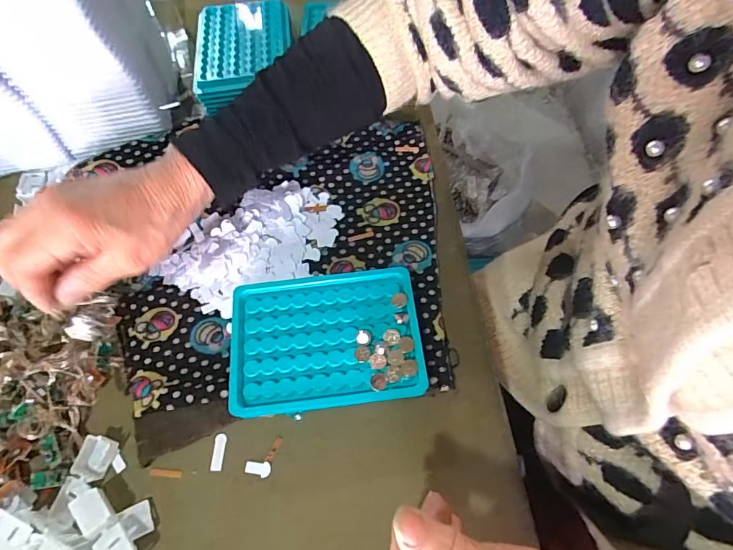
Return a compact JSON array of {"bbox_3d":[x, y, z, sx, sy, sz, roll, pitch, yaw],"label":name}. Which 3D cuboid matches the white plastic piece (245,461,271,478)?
[{"bbox_3d":[-0.073,0.129,0.300,0.018,0.004,0.009,3,61,5],"label":"white plastic piece"}]

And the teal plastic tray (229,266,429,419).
[{"bbox_3d":[-0.029,0.047,0.323,0.131,0.028,0.095,-7,61,-1],"label":"teal plastic tray"}]

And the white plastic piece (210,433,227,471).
[{"bbox_3d":[-0.102,0.121,0.307,0.008,0.004,0.024,0,61,3],"label":"white plastic piece"}]

